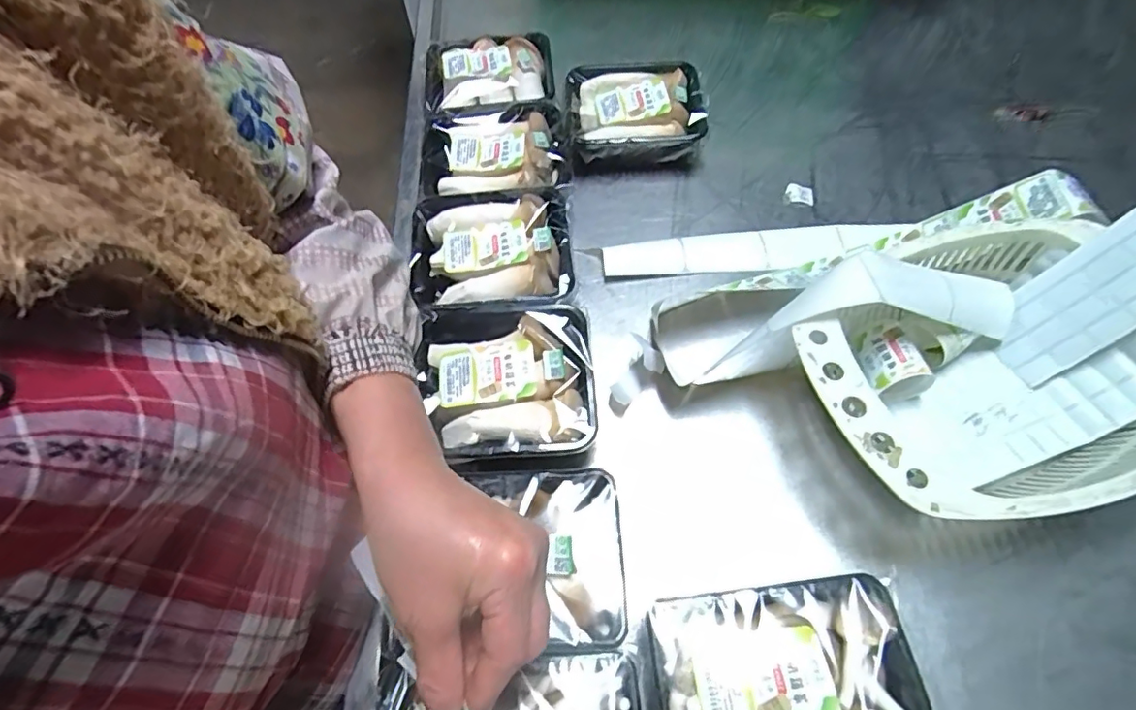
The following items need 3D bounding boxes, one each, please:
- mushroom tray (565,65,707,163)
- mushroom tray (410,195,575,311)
[{"bbox_3d":[0.079,-0.288,0.670,0.161,0.046,0.149,0,60,2],"label":"mushroom tray"},{"bbox_3d":[-0.077,-0.101,0.562,0.160,0.033,0.151,-3,60,0],"label":"mushroom tray"}]

